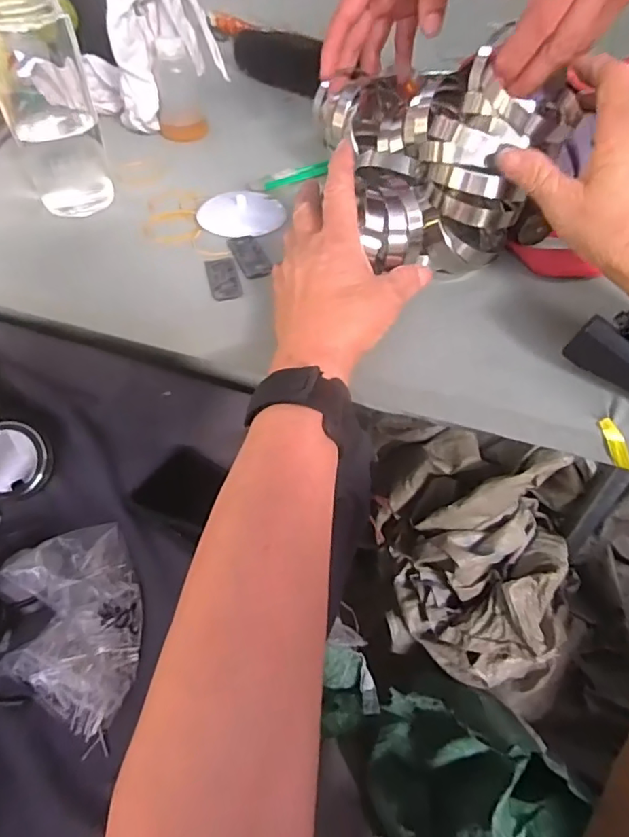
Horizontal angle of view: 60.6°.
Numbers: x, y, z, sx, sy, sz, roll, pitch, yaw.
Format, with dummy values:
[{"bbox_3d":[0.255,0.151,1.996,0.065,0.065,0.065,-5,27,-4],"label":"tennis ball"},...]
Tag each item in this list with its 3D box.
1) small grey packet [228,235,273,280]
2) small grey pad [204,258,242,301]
[{"bbox_3d":[-0.052,-0.131,0.433,0.024,0.005,0.053,-18,52,-14],"label":"small grey packet"},{"bbox_3d":[-0.071,-0.110,0.416,0.024,0.006,0.054,-11,51,-9],"label":"small grey pad"}]

